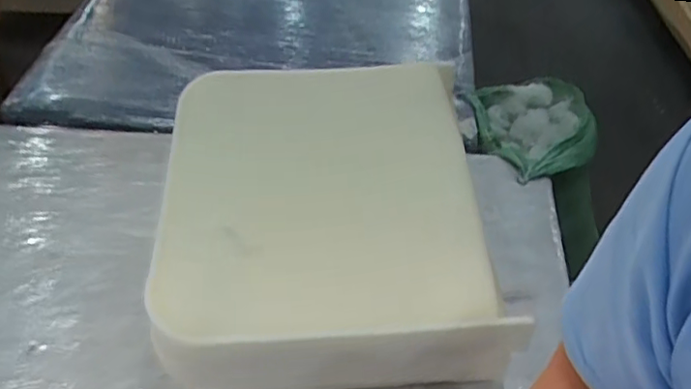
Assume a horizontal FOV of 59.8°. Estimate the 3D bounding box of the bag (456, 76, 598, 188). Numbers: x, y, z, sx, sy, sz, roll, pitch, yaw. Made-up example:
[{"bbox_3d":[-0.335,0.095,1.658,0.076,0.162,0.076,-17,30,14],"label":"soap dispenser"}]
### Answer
[{"bbox_3d":[0.348,-0.127,1.106,0.219,0.085,0.236,-12,48,-12],"label":"bag"}]

